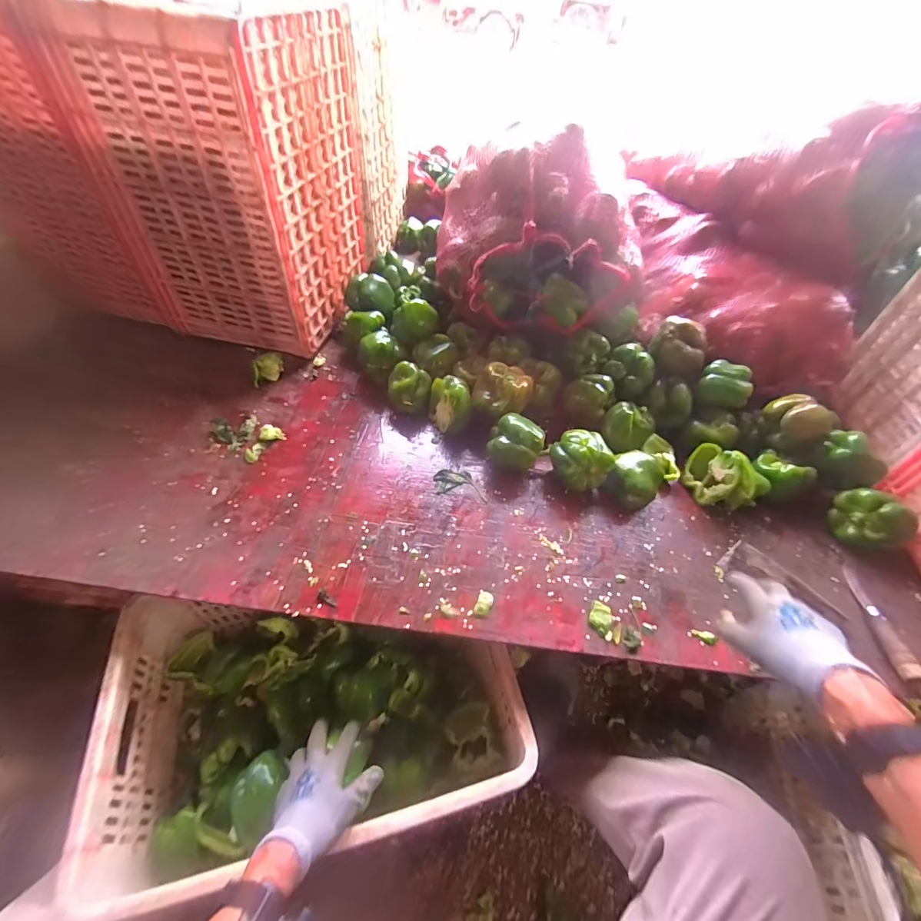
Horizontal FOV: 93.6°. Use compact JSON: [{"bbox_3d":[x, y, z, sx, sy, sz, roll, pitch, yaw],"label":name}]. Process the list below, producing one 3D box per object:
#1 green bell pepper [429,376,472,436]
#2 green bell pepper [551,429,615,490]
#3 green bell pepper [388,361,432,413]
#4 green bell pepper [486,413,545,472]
[{"bbox_3d":[-0.020,-0.090,0.743,0.069,0.083,0.083,3,50,-3],"label":"green bell pepper"},{"bbox_3d":[0.182,0.003,0.663,0.072,0.078,0.074,3,50,-3],"label":"green bell pepper"},{"bbox_3d":[-0.089,-0.120,0.752,0.073,0.075,0.075,-1,50,-6],"label":"green bell pepper"},{"bbox_3d":[0.085,-0.018,0.673,0.085,0.078,0.080,5,50,-1],"label":"green bell pepper"}]

